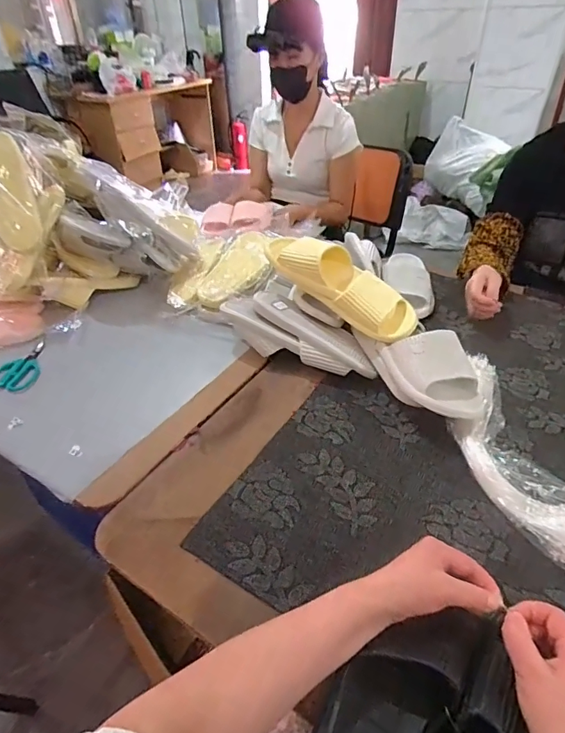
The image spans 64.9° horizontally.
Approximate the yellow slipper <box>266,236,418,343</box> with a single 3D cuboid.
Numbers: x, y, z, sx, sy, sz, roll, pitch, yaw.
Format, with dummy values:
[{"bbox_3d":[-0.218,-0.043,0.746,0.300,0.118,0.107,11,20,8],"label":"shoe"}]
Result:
[{"bbox_3d":[0.104,-0.149,0.790,0.298,0.094,0.093,35,46,9],"label":"yellow slipper"}]

